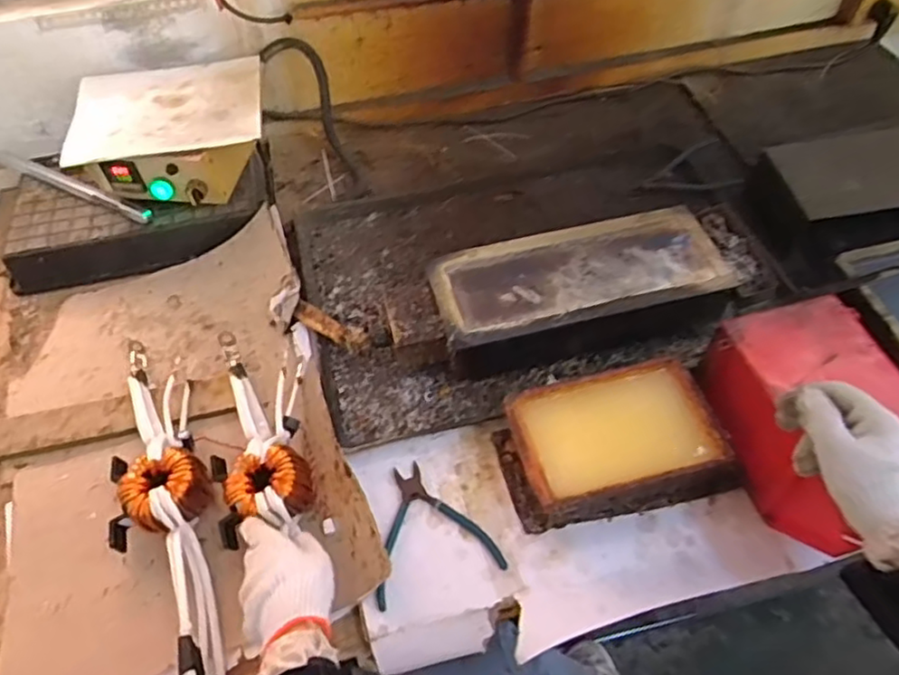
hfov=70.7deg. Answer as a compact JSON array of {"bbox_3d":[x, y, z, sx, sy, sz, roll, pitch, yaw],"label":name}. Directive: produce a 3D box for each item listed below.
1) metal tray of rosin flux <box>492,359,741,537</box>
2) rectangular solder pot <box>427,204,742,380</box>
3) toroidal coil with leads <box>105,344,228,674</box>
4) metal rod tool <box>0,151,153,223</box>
[{"bbox_3d":[0.173,0.107,0.661,0.229,0.080,0.132,-11,54,-6],"label":"metal tray of rosin flux"},{"bbox_3d":[0.156,-0.053,0.775,0.346,0.093,0.149,-11,54,-6],"label":"rectangular solder pot"},{"bbox_3d":[-0.300,0.188,0.655,0.099,0.054,0.497,-15,54,-9],"label":"toroidal coil with leads"},{"bbox_3d":[-0.556,-0.225,0.924,0.320,0.018,0.021,22,57,17],"label":"metal rod tool"}]

